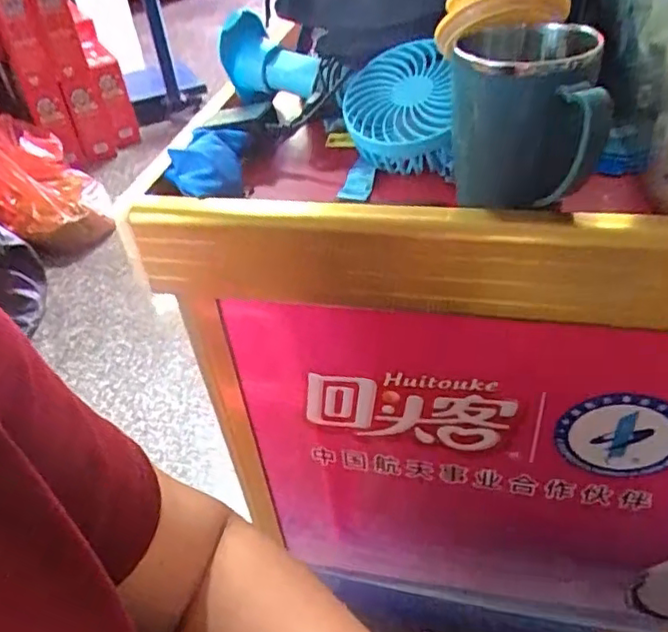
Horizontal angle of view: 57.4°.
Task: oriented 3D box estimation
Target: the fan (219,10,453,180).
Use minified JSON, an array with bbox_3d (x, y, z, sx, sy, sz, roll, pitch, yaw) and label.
[{"bbox_3d":[0.005,-0.177,0.474,0.091,0.084,0.220,-35,47,-29],"label":"fan"}]

